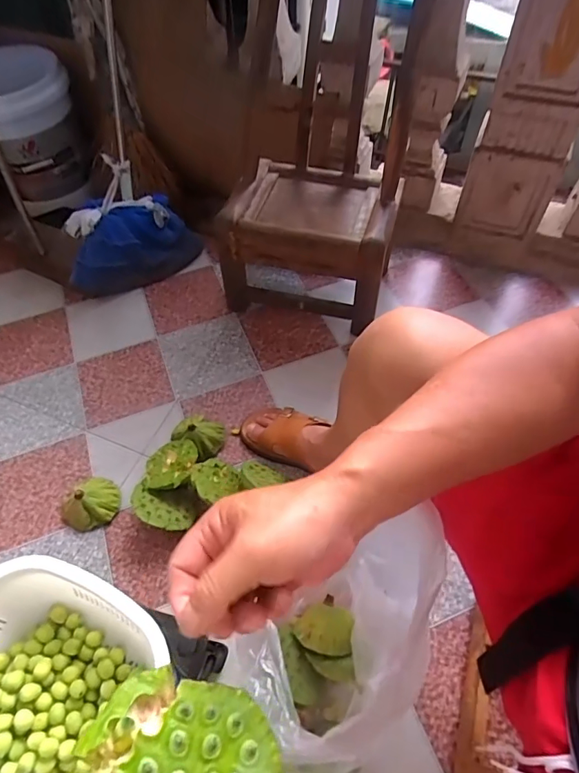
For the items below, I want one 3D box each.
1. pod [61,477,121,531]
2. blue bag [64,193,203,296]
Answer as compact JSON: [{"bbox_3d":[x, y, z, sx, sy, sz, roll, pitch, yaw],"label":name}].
[{"bbox_3d":[-0.361,0.205,0.836,0.094,0.053,0.098,0,55,0],"label":"pod"},{"bbox_3d":[-0.388,-0.360,1.155,0.328,0.182,0.129,-23,58,-16],"label":"blue bag"}]

